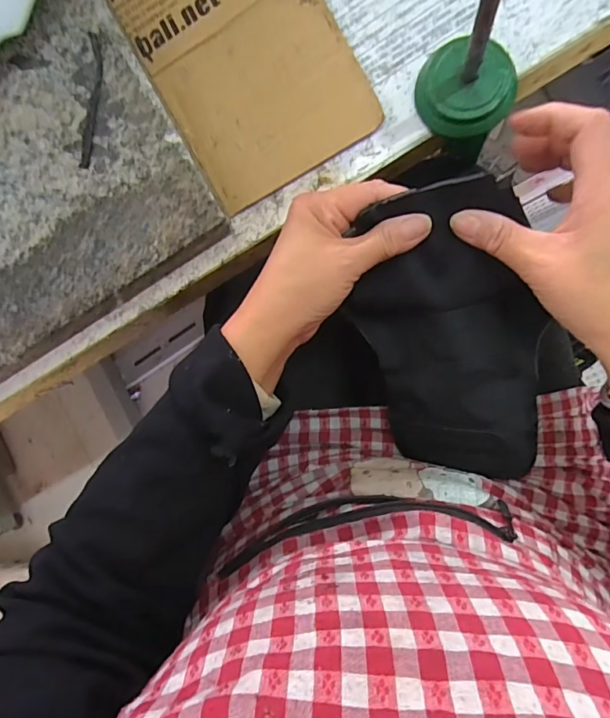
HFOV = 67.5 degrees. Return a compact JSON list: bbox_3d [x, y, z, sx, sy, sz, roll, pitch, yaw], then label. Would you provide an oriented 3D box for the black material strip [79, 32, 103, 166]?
[{"bbox_3d":[-0.151,-0.183,0.322,0.011,0.004,0.094,6,91,10],"label":"black material strip"}]

